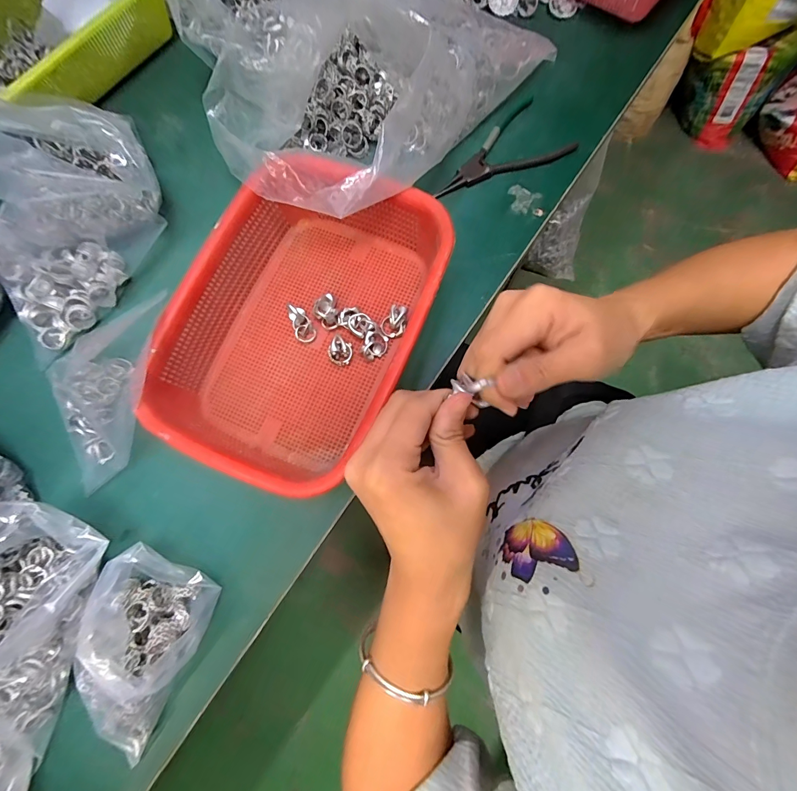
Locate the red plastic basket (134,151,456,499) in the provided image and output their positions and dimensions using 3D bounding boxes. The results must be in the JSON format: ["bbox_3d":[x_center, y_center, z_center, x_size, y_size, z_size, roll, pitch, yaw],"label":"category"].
[{"bbox_3d":[-0.089,-0.065,0.359,0.215,0.078,0.283,22,79,6],"label":"red plastic basket"}]

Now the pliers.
[{"bbox_3d":[0.108,-0.265,0.423,0.159,0.011,0.081,-32,79,-6],"label":"pliers"}]

